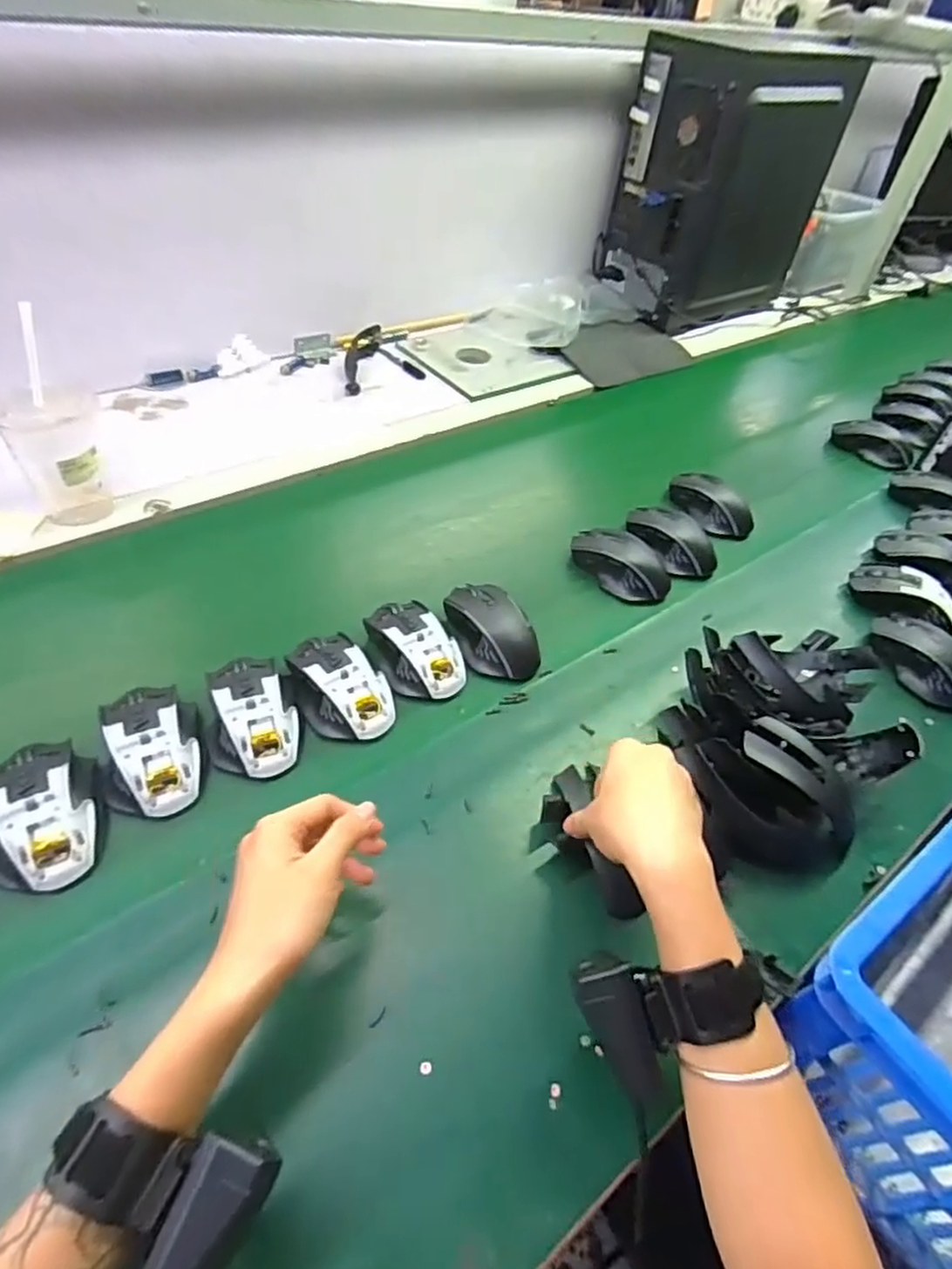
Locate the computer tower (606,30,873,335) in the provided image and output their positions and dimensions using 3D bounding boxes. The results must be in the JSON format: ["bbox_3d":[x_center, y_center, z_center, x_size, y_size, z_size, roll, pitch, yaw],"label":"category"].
[{"bbox_3d":[0.424,-0.769,1.154,0.365,0.378,0.189,-25,56,-28],"label":"computer tower"}]

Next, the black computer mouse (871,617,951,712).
[{"bbox_3d":[0.448,0.025,0.663,0.056,0.036,0.112,-14,51,-21],"label":"black computer mouse"}]

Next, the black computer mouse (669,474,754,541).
[{"bbox_3d":[0.293,-0.162,0.832,0.056,0.032,0.112,-24,55,-28],"label":"black computer mouse"}]

